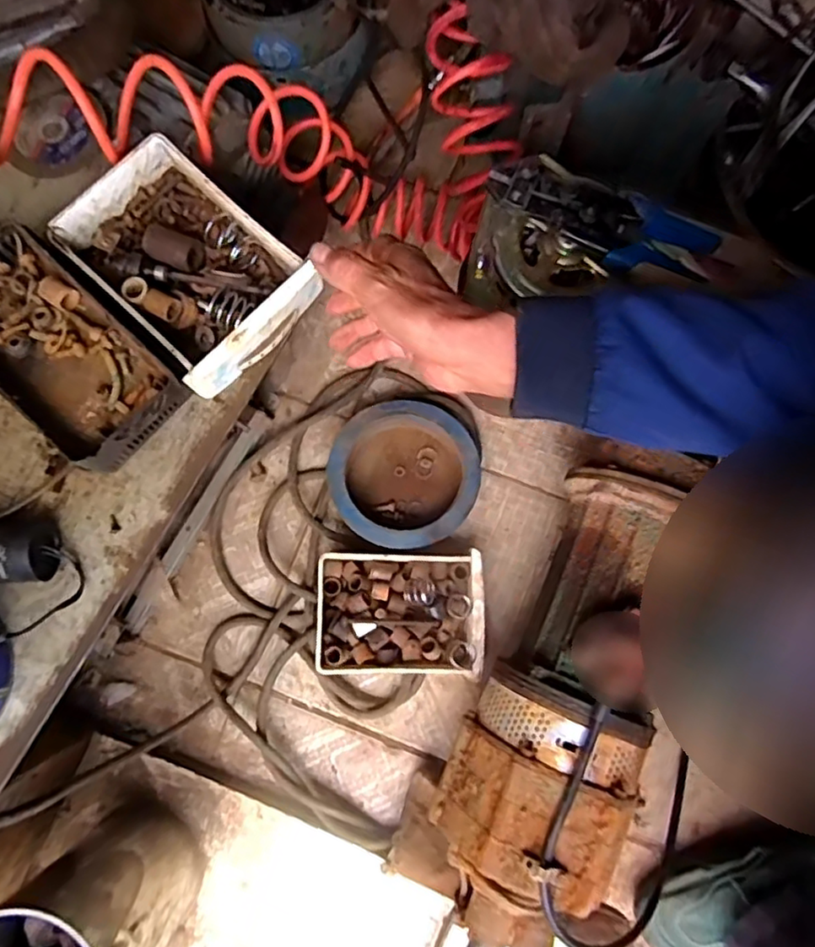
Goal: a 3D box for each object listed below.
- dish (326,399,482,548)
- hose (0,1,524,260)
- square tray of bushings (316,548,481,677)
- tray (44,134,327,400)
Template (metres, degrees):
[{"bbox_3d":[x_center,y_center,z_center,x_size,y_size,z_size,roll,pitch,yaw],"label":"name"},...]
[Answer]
[{"bbox_3d":[-0.003,0.000,0.669,0.149,0.057,0.153,0,80,0],"label":"dish"},{"bbox_3d":[-0.201,-0.299,0.493,0.674,0.238,0.150,-8,78,-32],"label":"hose"},{"bbox_3d":[-0.006,0.141,0.637,0.163,0.059,0.114,0,80,0],"label":"square tray of bushings"},{"bbox_3d":[-0.167,-0.160,0.478,0.176,0.037,0.119,42,83,7],"label":"tray"}]

